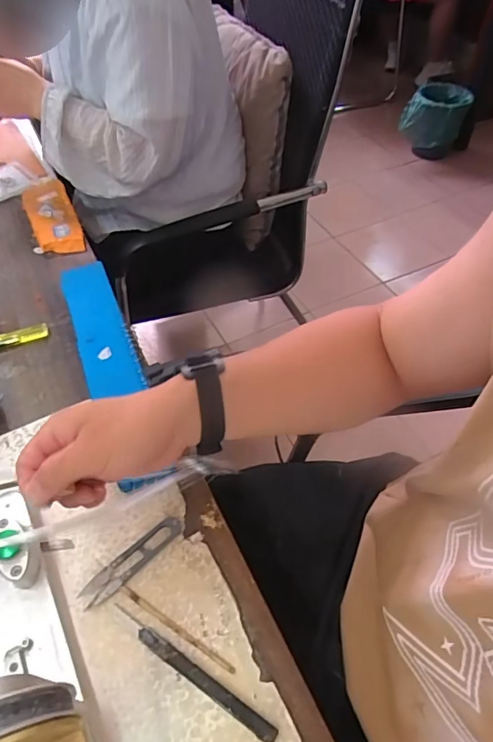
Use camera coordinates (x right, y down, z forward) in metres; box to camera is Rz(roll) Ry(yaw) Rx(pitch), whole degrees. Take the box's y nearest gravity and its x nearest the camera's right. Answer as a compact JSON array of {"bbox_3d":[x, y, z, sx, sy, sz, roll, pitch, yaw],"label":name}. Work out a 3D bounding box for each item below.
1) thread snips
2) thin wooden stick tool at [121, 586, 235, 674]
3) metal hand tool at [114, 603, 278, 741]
[{"bbox_3d":[-0.101,0.170,0.425,0.101,0.006,0.022,-36,59,-25],"label":"thread snips"},{"bbox_3d":[-0.059,0.214,0.394,0.113,0.004,0.007,26,56,20],"label":"thin wooden stick tool"},{"bbox_3d":[-0.044,0.233,0.370,0.153,0.008,0.014,26,56,20],"label":"metal hand tool"}]

